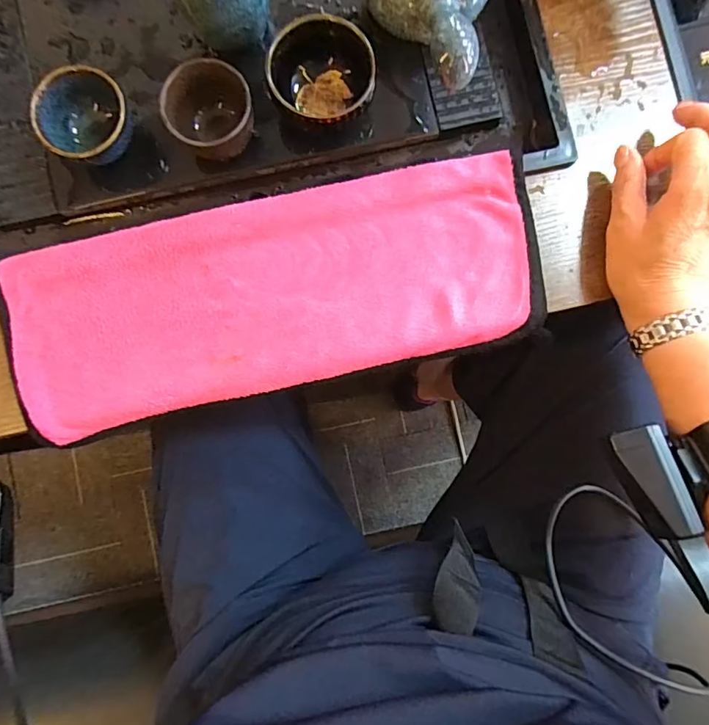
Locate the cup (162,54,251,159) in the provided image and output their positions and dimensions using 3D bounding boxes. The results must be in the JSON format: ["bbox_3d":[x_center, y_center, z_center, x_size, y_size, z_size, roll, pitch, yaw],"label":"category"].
[{"bbox_3d":[-0.102,-0.179,0.339,0.057,0.050,0.056,0,86,0],"label":"cup"}]

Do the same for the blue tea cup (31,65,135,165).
[{"bbox_3d":[-0.189,-0.170,0.341,0.063,0.044,0.061,0,86,0],"label":"blue tea cup"}]

